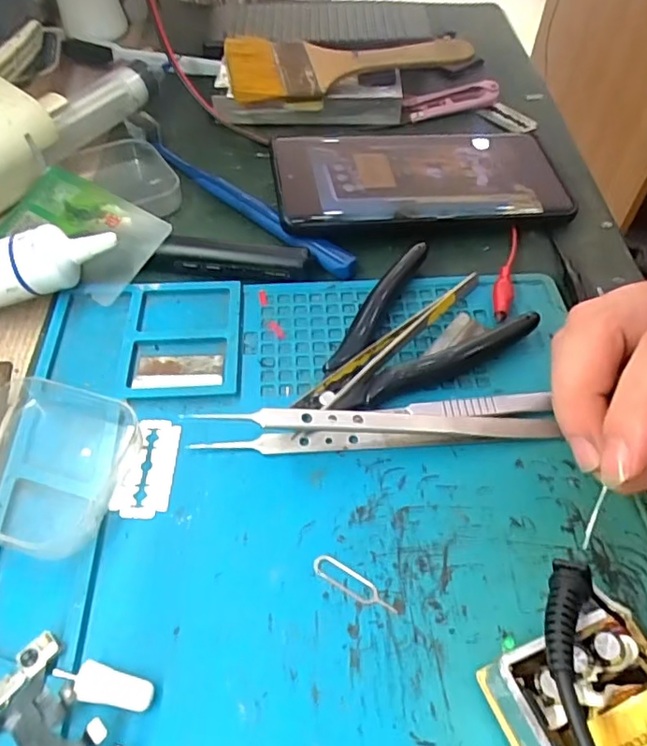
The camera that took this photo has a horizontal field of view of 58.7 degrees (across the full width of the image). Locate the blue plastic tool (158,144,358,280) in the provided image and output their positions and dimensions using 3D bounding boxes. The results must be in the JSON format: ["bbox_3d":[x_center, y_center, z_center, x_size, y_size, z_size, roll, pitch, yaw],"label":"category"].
[{"bbox_3d":[-0.043,-0.097,0.326,0.017,0.011,0.159,-38,61,-26],"label":"blue plastic tool"}]

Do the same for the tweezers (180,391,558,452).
[{"bbox_3d":[0.022,0.017,0.232,0.147,0.023,0.022,-4,52,-3],"label":"tweezers"}]

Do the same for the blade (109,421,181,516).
[{"bbox_3d":[-0.070,0.036,0.229,0.021,0.004,0.042,6,53,-5],"label":"blade"}]

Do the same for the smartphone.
[{"bbox_3d":[0.055,-0.113,0.325,0.162,0.009,0.078,-6,58,-9],"label":"smartphone"}]

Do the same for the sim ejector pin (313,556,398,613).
[{"bbox_3d":[0.011,0.074,0.201,0.032,0.004,0.009,26,57,19],"label":"sim ejector pin"}]

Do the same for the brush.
[{"bbox_3d":[0.018,-0.201,0.379,0.161,0.016,0.056,-5,57,-3],"label":"brush"}]

